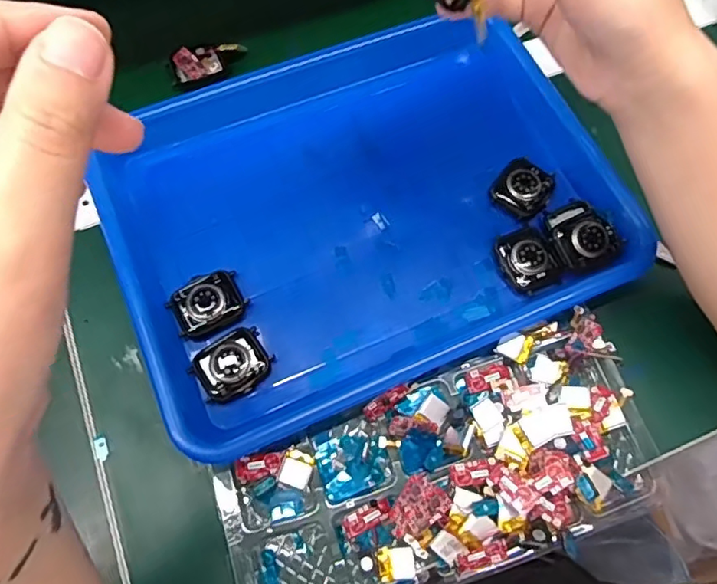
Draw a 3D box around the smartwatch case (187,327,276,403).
[{"bbox_3d":[-0.078,0.044,0.338,0.045,0.007,0.039,-28,71,-12],"label":"smartwatch case"}]

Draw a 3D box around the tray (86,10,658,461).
[{"bbox_3d":[0.001,-0.066,0.383,0.327,0.039,0.259,-22,70,-10],"label":"tray"}]

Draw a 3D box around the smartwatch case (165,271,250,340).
[{"bbox_3d":[-0.096,0.007,0.349,0.044,0.010,0.036,-23,71,-10],"label":"smartwatch case"}]

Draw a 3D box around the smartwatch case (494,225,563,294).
[{"bbox_3d":[0.112,-0.022,0.365,0.034,0.009,0.045,-12,69,-6],"label":"smartwatch case"}]

